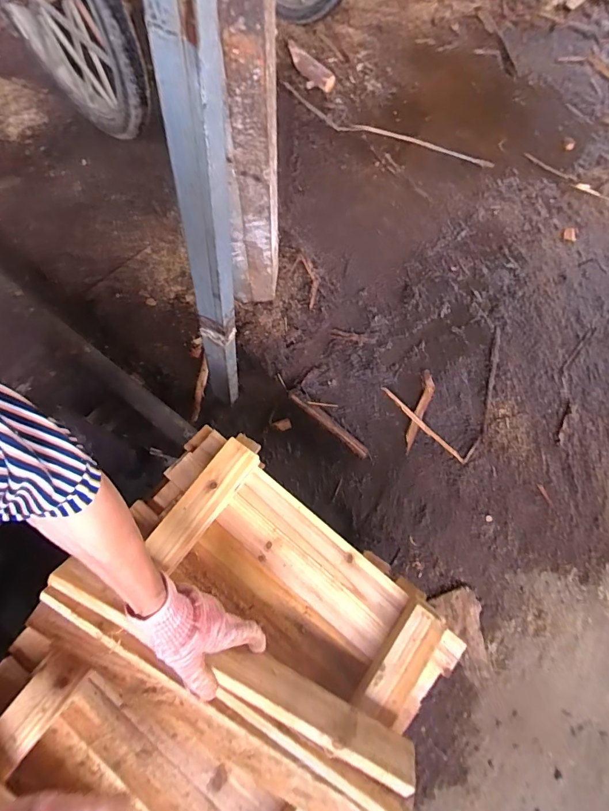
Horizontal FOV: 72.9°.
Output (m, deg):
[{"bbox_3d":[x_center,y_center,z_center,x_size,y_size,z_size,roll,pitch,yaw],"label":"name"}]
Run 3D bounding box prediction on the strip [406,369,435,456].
[{"bbox_3d":[0.295,0.012,1.053,0.036,0.012,0.223,22,73,4],"label":"strip"}]

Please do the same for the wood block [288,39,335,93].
[{"bbox_3d":[0.012,-1.105,1.351,0.083,0.046,0.209,-36,78,-13],"label":"wood block"}]

